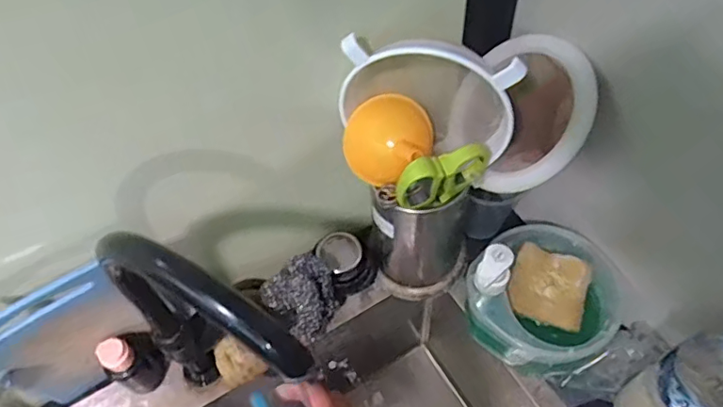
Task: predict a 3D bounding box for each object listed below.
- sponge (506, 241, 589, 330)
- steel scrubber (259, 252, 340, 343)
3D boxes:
[{"bbox_3d":[0.191,0.081,0.568,0.073,0.024,0.076,18,58,15],"label":"sponge"},{"bbox_3d":[-0.060,0.102,0.587,0.075,0.077,0.068,-23,57,-12],"label":"steel scrubber"}]

